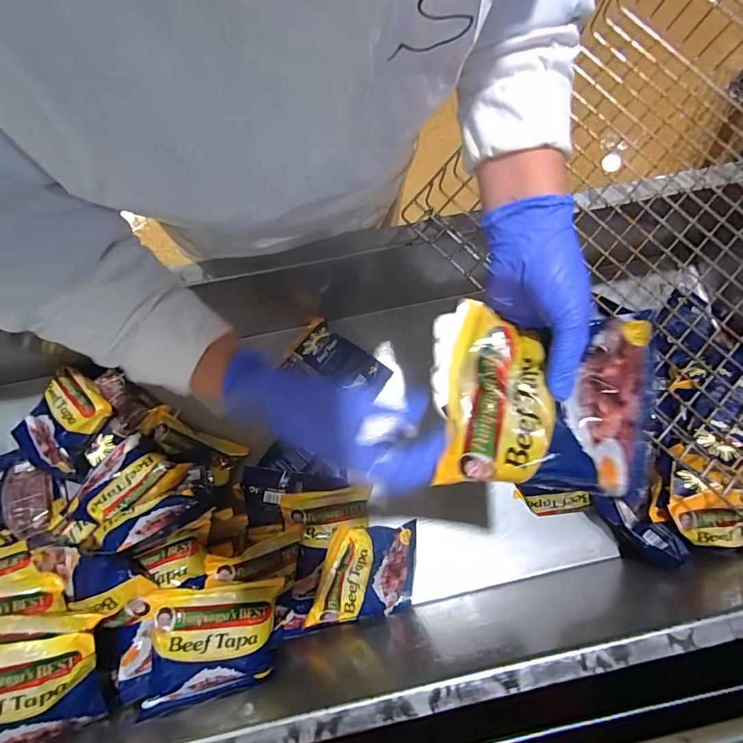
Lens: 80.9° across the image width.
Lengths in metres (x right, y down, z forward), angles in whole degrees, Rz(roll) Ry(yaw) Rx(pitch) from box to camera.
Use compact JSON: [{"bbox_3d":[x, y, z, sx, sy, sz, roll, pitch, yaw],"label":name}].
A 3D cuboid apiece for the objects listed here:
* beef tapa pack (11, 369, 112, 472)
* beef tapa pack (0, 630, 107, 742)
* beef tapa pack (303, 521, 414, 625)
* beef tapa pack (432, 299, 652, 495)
[{"bbox_3d":[-0.475,0.076,0.657,0.132,0.031,0.158,40,100,21],"label":"beef tapa pack"},{"bbox_3d":[-0.378,0.338,0.444,0.170,0.046,0.117,-5,103,-18],"label":"beef tapa pack"},{"bbox_3d":[-0.005,0.283,0.613,0.155,0.029,0.132,3,94,-25],"label":"beef tapa pack"},{"bbox_3d":[0.126,0.019,0.321,0.139,0.037,0.131,3,80,0],"label":"beef tapa pack"}]

